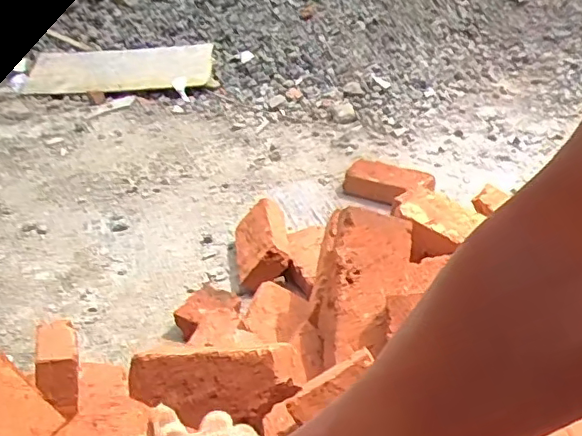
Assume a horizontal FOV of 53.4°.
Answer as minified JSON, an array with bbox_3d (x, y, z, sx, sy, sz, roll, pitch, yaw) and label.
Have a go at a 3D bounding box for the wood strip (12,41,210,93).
[{"bbox_3d":[-0.464,-0.411,1.584,0.493,0.035,0.130,-7,78,-13],"label":"wood strip"}]

